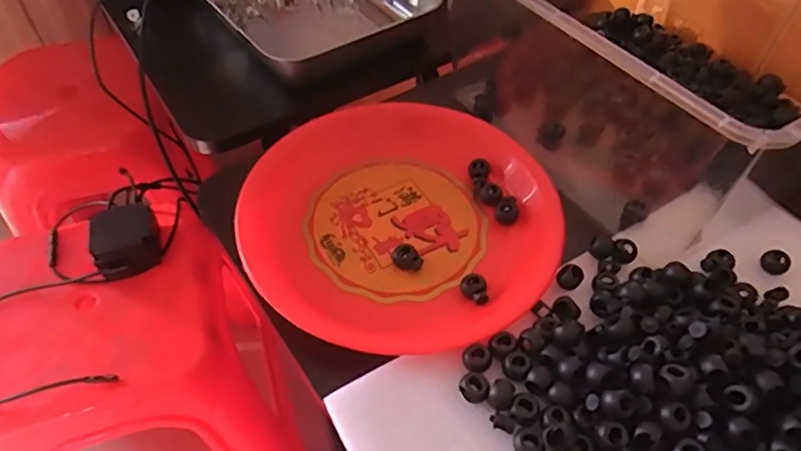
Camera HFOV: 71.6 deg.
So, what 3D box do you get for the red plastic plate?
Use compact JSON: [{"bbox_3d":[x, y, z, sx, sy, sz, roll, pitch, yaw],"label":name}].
[{"bbox_3d":[-0.003,-0.015,0.418,0.218,0.028,0.236,0,51,1],"label":"red plastic plate"}]

